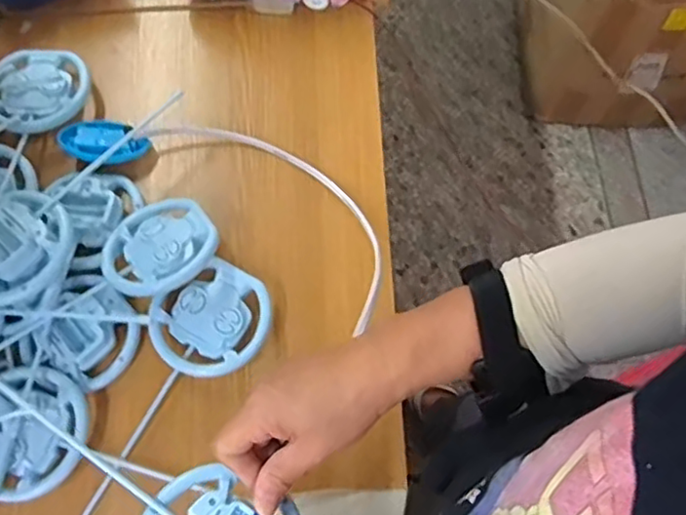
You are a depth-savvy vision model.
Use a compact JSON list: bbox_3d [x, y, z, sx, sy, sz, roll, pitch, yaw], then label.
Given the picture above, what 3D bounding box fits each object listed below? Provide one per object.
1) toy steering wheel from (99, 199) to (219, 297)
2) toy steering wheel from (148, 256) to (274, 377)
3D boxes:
[{"bbox_3d":[-0.164,-0.010,0.568,0.096,0.022,0.096,-8,53,11],"label":"toy steering wheel"},{"bbox_3d":[-0.113,0.058,0.565,0.102,0.030,0.090,-36,73,-12],"label":"toy steering wheel"}]

